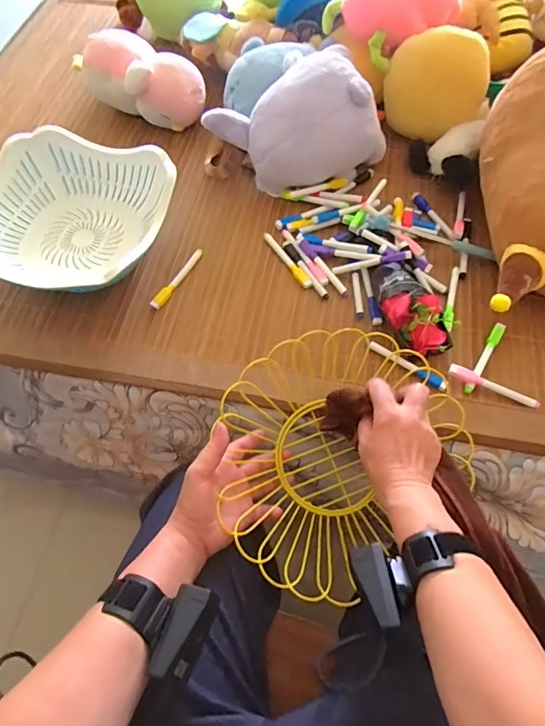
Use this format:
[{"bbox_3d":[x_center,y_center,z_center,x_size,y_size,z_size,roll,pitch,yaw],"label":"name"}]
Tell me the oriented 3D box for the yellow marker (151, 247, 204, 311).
[{"bbox_3d":[-0.133,-0.122,0.632,0.015,0.008,0.118,25,67,13],"label":"yellow marker"}]

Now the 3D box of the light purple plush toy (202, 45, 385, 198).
[{"bbox_3d":[0.037,-0.367,0.683,0.246,0.148,0.155,-25,66,-11],"label":"light purple plush toy"}]

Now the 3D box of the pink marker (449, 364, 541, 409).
[{"bbox_3d":[0.273,0.030,0.547,0.111,0.020,0.015,24,67,13],"label":"pink marker"}]

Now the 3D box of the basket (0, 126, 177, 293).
[{"bbox_3d":[-0.274,-0.201,0.626,0.254,0.096,0.247,-1,64,1],"label":"basket"}]

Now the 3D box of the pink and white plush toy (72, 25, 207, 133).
[{"bbox_3d":[-0.226,-0.480,0.763,0.225,0.104,0.109,30,68,15],"label":"pink and white plush toy"}]

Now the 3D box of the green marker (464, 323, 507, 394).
[{"bbox_3d":[0.274,-0.008,0.569,0.014,0.015,0.107,29,68,15],"label":"green marker"}]

